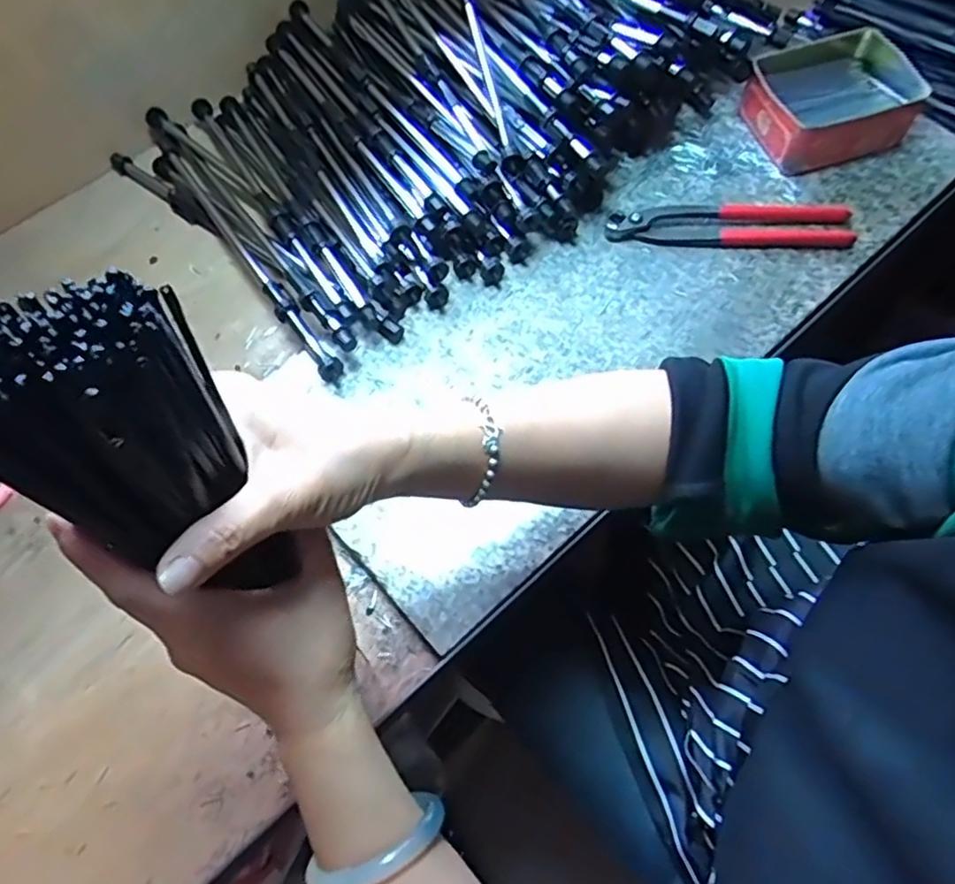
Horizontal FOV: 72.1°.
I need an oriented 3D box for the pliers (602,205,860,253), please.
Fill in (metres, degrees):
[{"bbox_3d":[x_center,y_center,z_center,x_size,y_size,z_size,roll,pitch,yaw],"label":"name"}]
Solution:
[{"bbox_3d":[0.209,-0.183,0.547,0.195,0.016,0.049,6,64,6],"label":"pliers"}]

